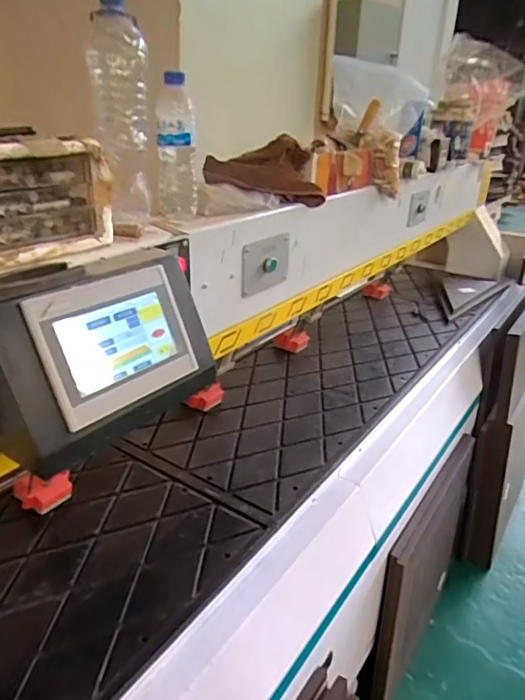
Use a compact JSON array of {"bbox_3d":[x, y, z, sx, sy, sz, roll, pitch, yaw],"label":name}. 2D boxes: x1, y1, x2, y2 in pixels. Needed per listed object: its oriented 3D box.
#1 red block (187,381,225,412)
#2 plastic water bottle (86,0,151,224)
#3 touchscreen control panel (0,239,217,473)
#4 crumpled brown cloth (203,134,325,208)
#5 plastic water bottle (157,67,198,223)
[{"bbox_3d":[-0.127,0.110,1.219,0.091,0.048,0.030,-20,33,-40],"label":"red block"},{"bbox_3d":[-0.203,-0.336,0.756,0.078,0.283,0.082,-4,26,-14],"label":"plastic water bottle"},{"bbox_3d":[-0.188,-0.012,0.659,0.133,0.176,0.347,18,29,30],"label":"touchscreen control panel"},{"bbox_3d":[0.006,-0.343,1.022,0.234,0.109,0.088,-12,29,-29],"label":"crumpled brown cloth"},{"bbox_3d":[-0.136,-0.320,0.847,0.061,0.214,0.059,-2,25,-10],"label":"plastic water bottle"}]

